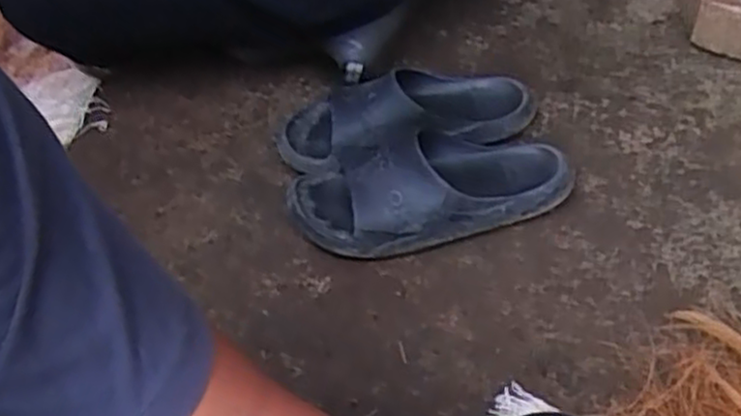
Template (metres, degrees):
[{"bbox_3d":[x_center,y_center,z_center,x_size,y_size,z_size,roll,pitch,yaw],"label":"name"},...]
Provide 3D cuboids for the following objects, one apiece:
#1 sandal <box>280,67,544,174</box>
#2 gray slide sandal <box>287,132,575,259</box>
[{"bbox_3d":[0.039,-0.107,0.878,0.300,0.080,0.126,-6,46,1],"label":"sandal"},{"bbox_3d":[0.061,-0.022,0.793,0.300,0.081,0.134,-4,46,4],"label":"gray slide sandal"}]

